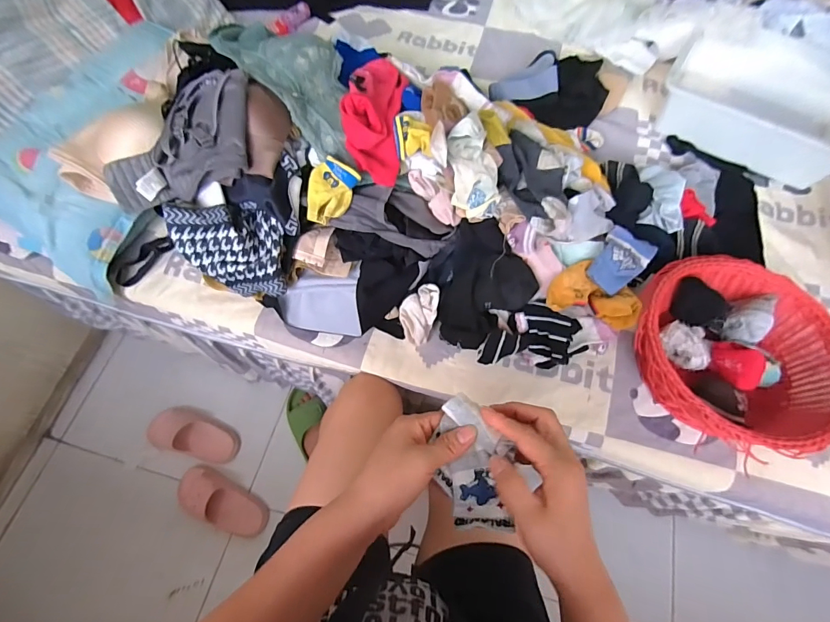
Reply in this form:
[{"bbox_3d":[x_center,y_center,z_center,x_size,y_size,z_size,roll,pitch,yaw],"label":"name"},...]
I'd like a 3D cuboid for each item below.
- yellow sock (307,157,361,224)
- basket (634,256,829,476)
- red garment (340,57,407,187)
[{"bbox_3d":[-0.123,-0.168,0.558,0.067,0.041,0.079,27,69,10],"label":"yellow sock"},{"bbox_3d":[0.461,0.062,0.593,0.271,0.102,0.274,0,67,-1],"label":"basket"},{"bbox_3d":[-0.059,-0.304,0.589,0.080,0.068,0.225,4,67,1],"label":"red garment"}]

